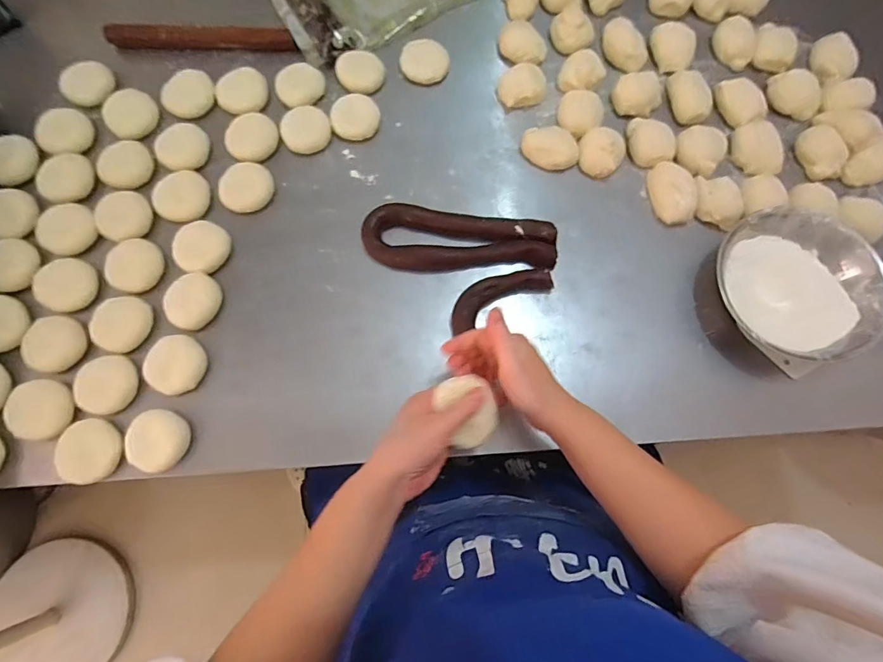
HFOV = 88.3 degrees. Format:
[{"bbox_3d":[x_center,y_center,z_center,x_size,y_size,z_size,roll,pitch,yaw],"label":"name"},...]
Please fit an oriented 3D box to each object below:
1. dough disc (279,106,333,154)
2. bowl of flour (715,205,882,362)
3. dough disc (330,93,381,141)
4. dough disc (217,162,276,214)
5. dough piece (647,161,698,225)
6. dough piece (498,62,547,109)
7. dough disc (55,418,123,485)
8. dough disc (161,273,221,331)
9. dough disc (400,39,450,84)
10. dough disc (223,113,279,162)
[{"bbox_3d":[-0.186,-0.276,0.623,0.065,0.014,0.062,0,75,-1],"label":"dough disc"},{"bbox_3d":[0.422,-0.055,0.548,0.172,0.062,0.181,0,75,-1],"label":"bowl of flour"},{"bbox_3d":[-0.119,-0.296,0.630,0.065,0.015,0.062,0,75,-1],"label":"dough disc"},{"bbox_3d":[-0.259,-0.192,0.603,0.068,0.011,0.076,-22,76,-7],"label":"dough disc"},{"bbox_3d":[0.302,-0.182,0.595,0.047,0.029,0.083,-5,75,-3],"label":"dough piece"},{"bbox_3d":[0.115,-0.345,0.643,0.068,0.031,0.055,-1,75,-2],"label":"dough piece"},{"bbox_3d":[-0.397,0.138,0.512,0.068,0.020,0.064,0,75,-1],"label":"dough disc"},{"bbox_3d":[-0.305,-0.039,0.556,0.064,0.017,0.066,0,75,-1],"label":"dough disc"},{"bbox_3d":[-0.024,-0.389,0.656,0.069,0.016,0.062,23,76,5],"label":"dough disc"},{"bbox_3d":[-0.258,-0.263,0.617,0.068,0.015,0.061,-15,76,-5],"label":"dough disc"}]

